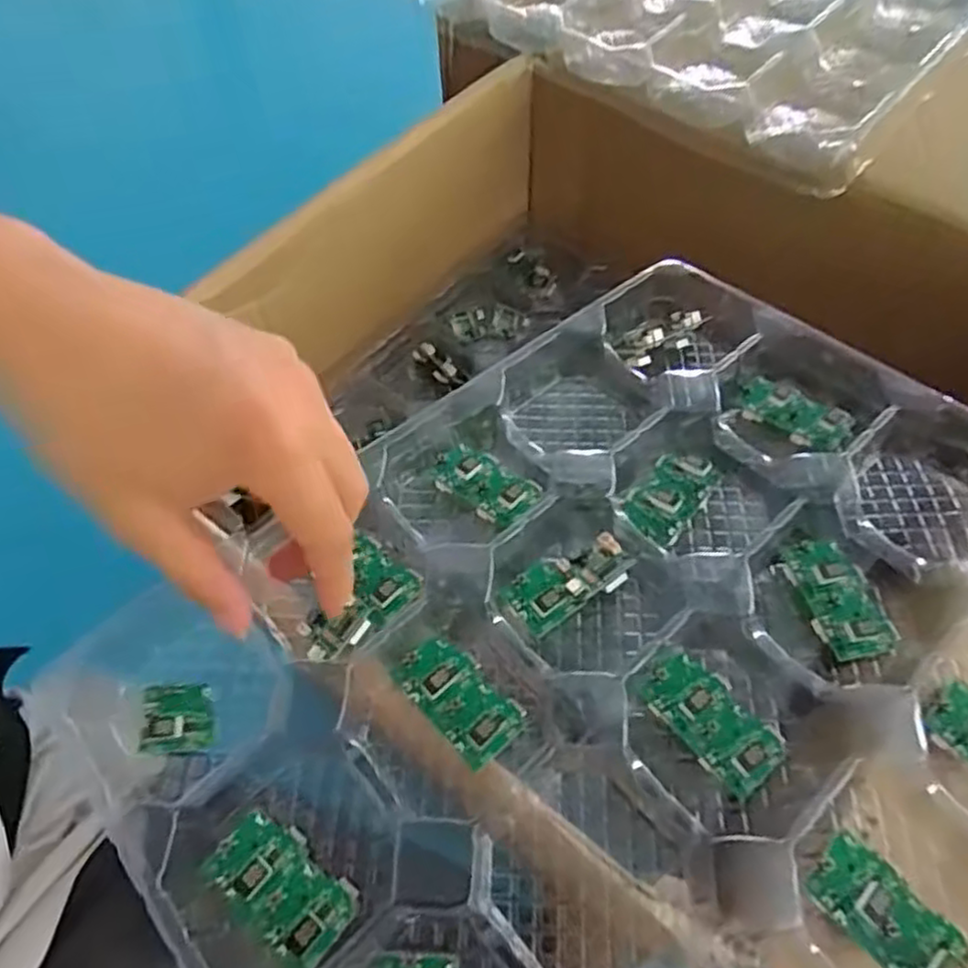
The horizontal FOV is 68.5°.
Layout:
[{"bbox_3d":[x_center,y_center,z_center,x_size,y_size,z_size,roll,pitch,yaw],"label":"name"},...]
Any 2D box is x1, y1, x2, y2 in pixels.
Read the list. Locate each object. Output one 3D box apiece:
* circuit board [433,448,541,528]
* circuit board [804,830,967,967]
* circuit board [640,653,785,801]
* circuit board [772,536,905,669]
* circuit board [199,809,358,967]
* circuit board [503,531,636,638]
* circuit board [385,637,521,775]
[{"bbox_3d":[0.001,-0.002,0.365,0.054,0.018,0.033,34,67,18],"label":"circuit board"},{"bbox_3d":[0.147,0.156,0.257,0.053,0.017,0.029,41,69,21],"label":"circuit board"},{"bbox_3d":[0.095,0.096,0.294,0.031,0.017,0.058,-37,66,-18],"label":"circuit board"},{"bbox_3d":[0.161,0.048,0.318,0.033,0.016,0.057,-19,62,-9],"label":"circuit board"},{"bbox_3d":[-0.079,0.154,0.269,0.058,0.015,0.037,35,67,19],"label":"circuit board"},{"bbox_3d":[0.039,0.044,0.330,0.058,0.012,0.029,-30,64,-15],"label":"circuit board"},{"bbox_3d":[-0.011,0.090,0.303,0.030,0.016,0.056,-40,67,-19],"label":"circuit board"}]

